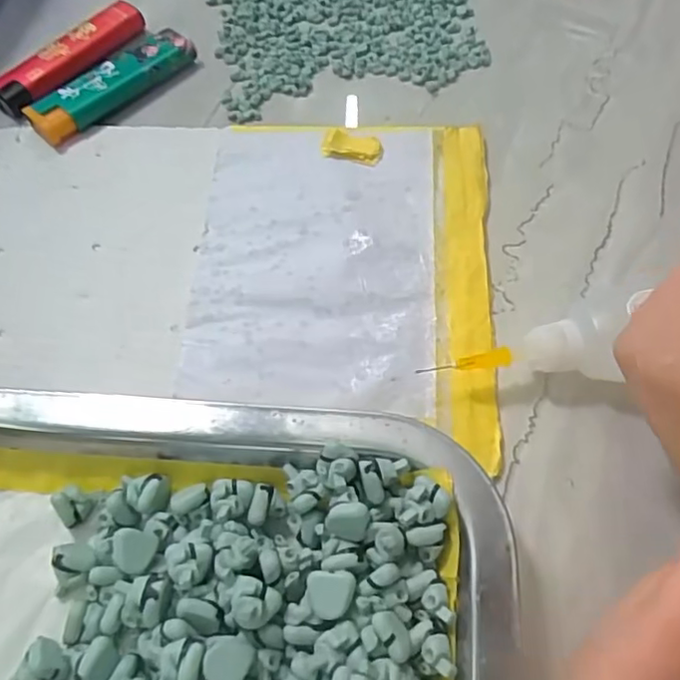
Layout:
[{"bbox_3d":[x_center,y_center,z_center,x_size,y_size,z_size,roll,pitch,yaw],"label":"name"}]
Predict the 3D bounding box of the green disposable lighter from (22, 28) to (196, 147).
[{"bbox_3d":[-0.102,-0.116,0.284,0.079,0.010,0.025,-39,67,-19],"label":"green disposable lighter"}]

